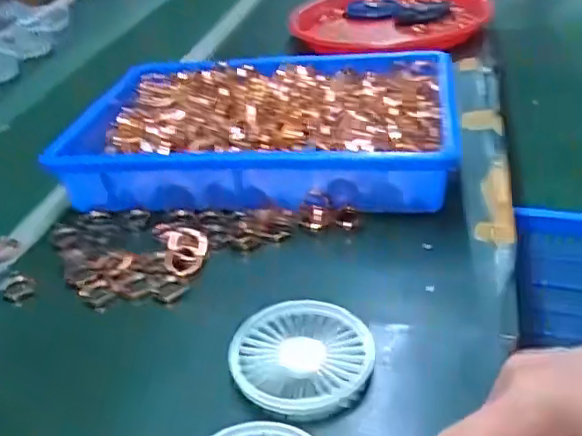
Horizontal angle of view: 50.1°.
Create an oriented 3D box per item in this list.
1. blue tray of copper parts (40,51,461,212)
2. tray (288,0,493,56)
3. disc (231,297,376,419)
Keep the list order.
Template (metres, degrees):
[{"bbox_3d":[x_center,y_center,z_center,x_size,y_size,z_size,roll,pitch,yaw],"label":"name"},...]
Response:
[{"bbox_3d":[-0.029,-0.089,0.622,0.365,0.072,0.235,-1,33,11],"label":"blue tray of copper parts"},{"bbox_3d":[0.137,-0.282,0.896,0.283,0.041,0.303,1,33,13],"label":"tray"},{"bbox_3d":[0.008,0.088,0.401,0.090,0.016,0.086,-6,33,4],"label":"disc"}]

